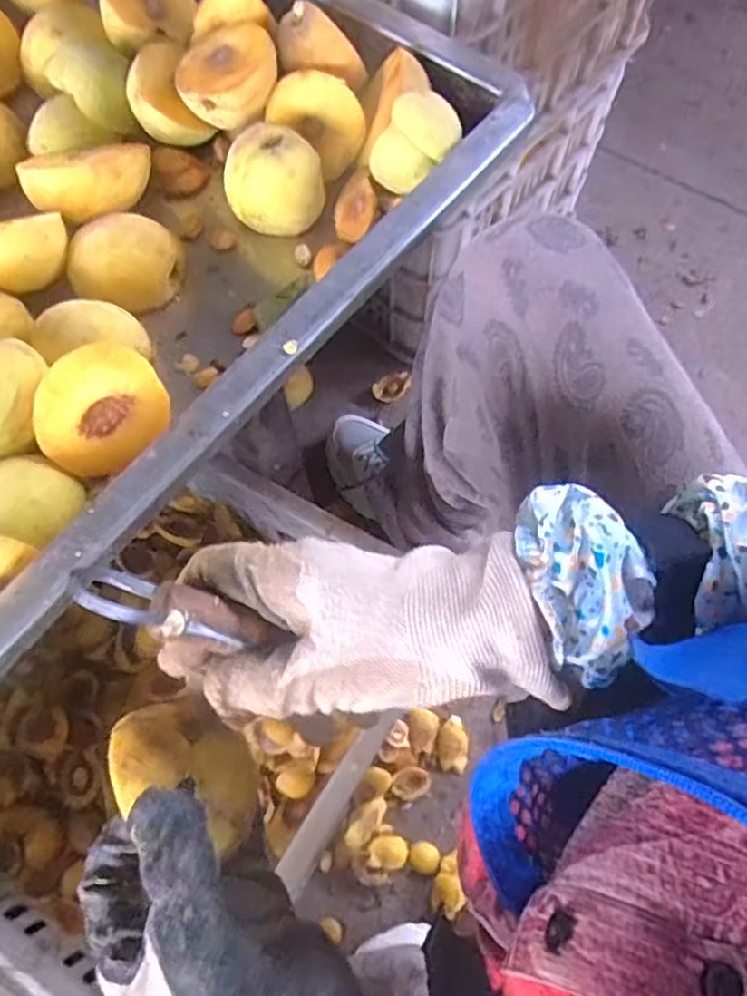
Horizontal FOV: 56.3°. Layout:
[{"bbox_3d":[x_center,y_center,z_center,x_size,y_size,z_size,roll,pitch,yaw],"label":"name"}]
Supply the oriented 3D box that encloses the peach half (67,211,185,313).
[{"bbox_3d":[-0.153,-0.145,0.427,0.064,0.036,0.055,3,68,2],"label":"peach half"}]

